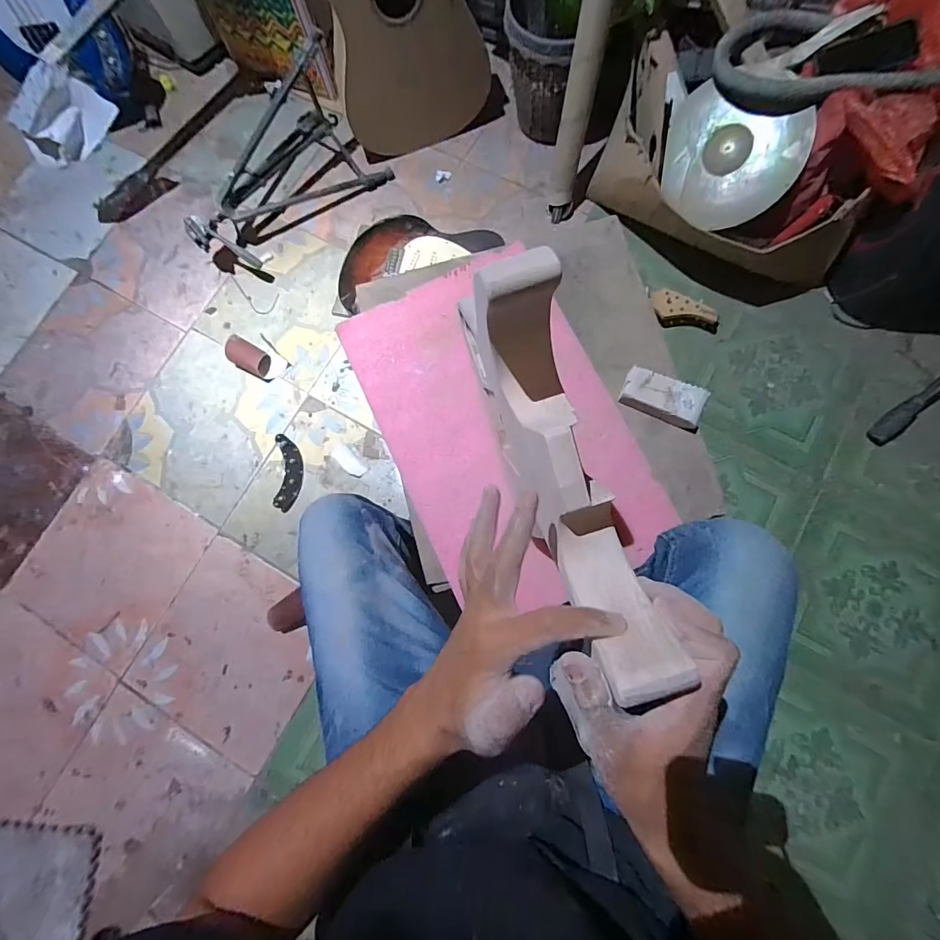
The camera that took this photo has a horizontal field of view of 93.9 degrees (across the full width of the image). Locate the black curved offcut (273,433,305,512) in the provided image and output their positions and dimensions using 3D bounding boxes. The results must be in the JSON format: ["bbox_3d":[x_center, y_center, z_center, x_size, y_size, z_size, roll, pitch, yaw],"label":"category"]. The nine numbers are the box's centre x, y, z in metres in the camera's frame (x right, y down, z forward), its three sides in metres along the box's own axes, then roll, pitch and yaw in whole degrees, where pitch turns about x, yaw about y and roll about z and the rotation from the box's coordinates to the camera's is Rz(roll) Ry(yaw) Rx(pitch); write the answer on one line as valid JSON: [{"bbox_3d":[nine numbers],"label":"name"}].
[{"bbox_3d":[-0.451,0.006,1.089,0.064,0.042,0.192,1,79,4],"label":"black curved offcut"}]

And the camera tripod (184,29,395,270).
[{"bbox_3d":[-0.508,-0.763,1.116,0.521,0.224,0.289,-43,80,-5],"label":"camera tripod"}]

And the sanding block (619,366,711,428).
[{"bbox_3d":[0.281,-0.106,0.638,0.114,0.021,0.055,23,84,7],"label":"sanding block"}]

